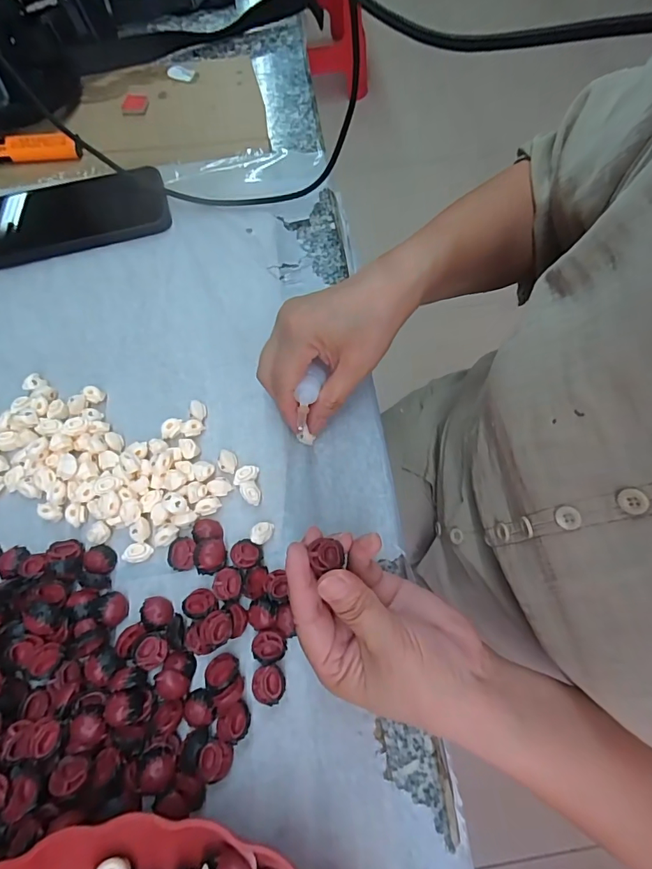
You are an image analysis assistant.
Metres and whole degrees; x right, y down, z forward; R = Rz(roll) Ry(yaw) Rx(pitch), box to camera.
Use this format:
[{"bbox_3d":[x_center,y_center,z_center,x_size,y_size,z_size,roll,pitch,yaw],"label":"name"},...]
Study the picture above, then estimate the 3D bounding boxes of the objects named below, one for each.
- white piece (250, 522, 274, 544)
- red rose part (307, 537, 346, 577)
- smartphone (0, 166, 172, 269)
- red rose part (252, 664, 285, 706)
[{"bbox_3d":[-0.041,0.063,0.287,0.011,0.012,0.017,36,72,15],"label":"white piece"},{"bbox_3d":[0.001,0.061,0.229,0.015,0.008,0.016,-14,67,-5],"label":"red rose part"},{"bbox_3d":[-0.223,-0.194,0.393,0.162,0.016,0.080,-16,67,-6],"label":"smartphone"},{"bbox_3d":[-0.032,0.142,0.252,0.018,0.006,0.019,-5,66,-1],"label":"red rose part"}]

